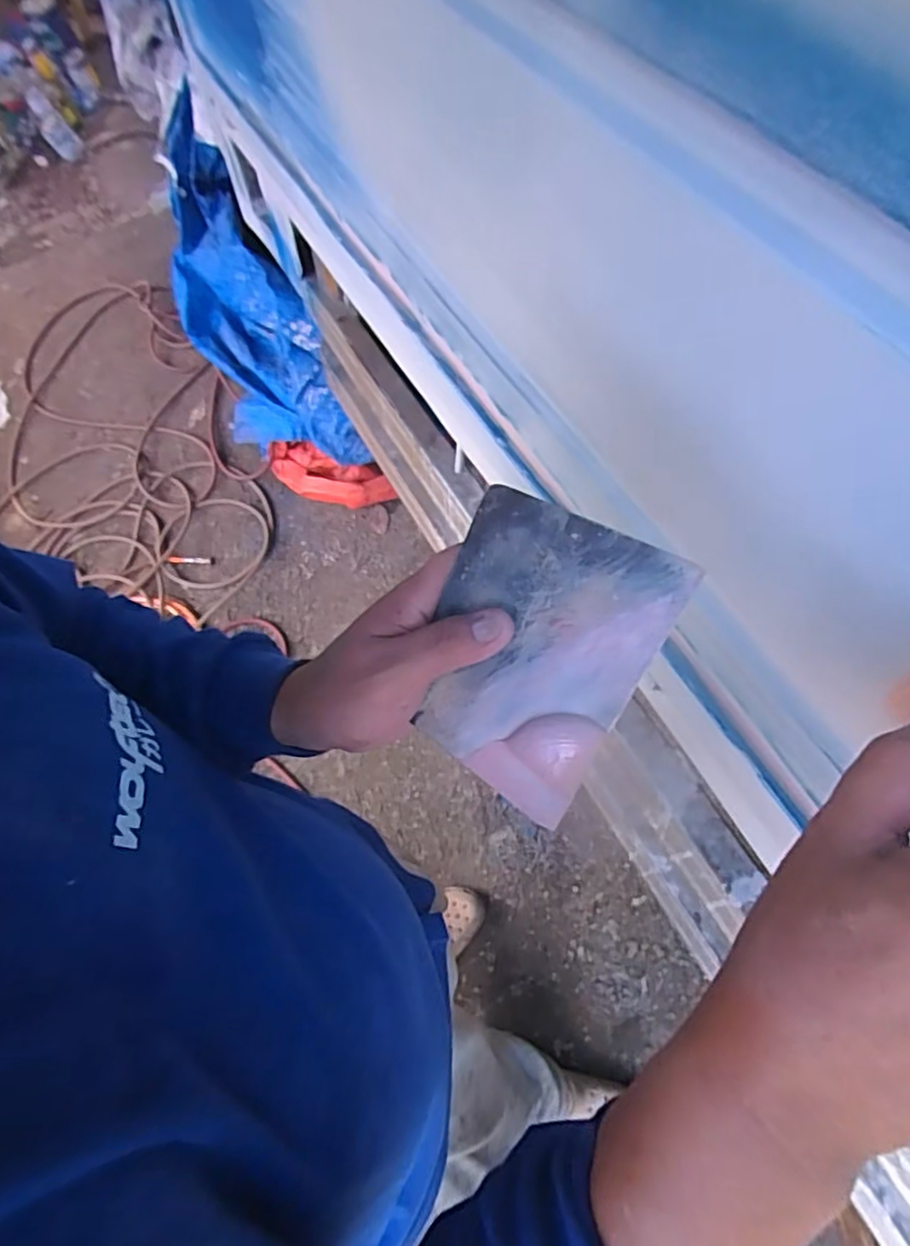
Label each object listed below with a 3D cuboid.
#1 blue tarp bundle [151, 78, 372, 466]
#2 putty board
[{"bbox_3d":[-0.536,-0.795,1.622,0.151,0.902,0.509,-36,24,-33],"label":"blue tarp bundle"},{"bbox_3d":[0.033,0.016,0.295,0.094,0.135,0.007,30,24,15],"label":"putty board"}]

